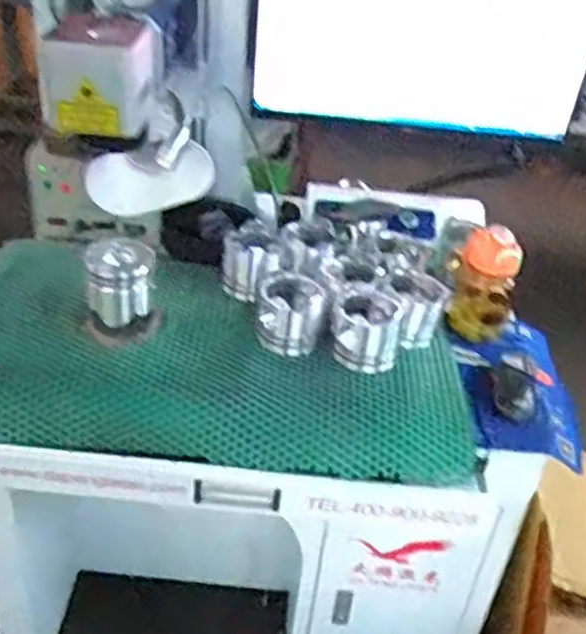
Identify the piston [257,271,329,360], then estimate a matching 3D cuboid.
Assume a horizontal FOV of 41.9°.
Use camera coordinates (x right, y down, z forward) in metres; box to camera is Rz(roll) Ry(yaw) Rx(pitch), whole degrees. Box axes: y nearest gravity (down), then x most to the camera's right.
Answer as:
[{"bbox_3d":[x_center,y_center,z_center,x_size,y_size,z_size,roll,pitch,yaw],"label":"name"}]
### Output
[{"bbox_3d":[0.000,-0.005,1.072,0.087,0.089,0.087,8,35,4],"label":"piston"}]

